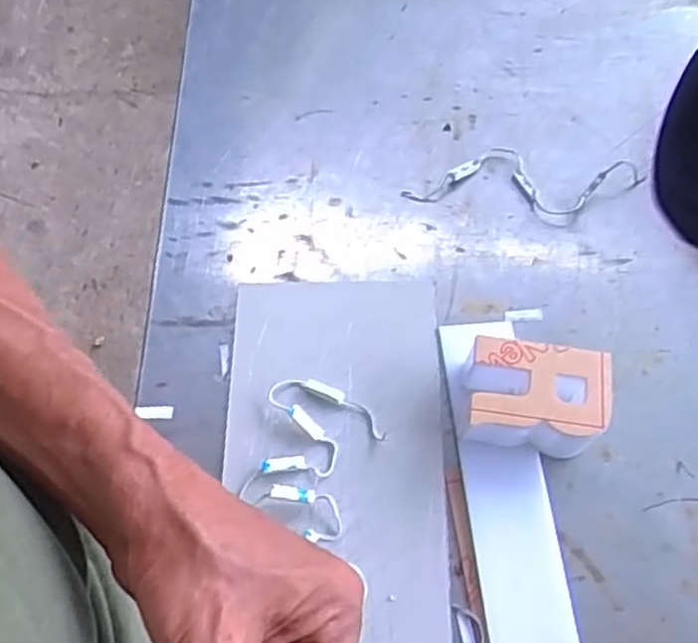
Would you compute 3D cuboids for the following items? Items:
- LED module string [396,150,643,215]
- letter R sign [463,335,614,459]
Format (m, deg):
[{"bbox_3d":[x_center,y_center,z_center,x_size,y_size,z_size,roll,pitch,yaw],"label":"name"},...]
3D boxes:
[{"bbox_3d":[0.130,-0.108,0.549,0.165,0.015,0.051,6,64,7],"label":"LED module string"},{"bbox_3d":[0.115,0.048,0.456,0.083,0.048,0.054,6,64,7],"label":"letter R sign"}]

